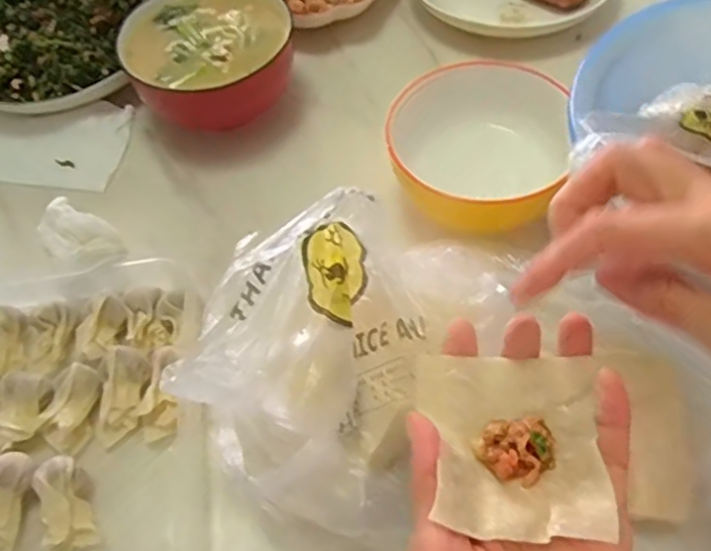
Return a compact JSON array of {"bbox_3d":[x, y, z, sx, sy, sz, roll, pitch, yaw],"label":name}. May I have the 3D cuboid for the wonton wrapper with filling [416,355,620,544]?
[{"bbox_3d":[0.063,0.068,0.275,0.073,0.020,0.074,3,56,5],"label":"wonton wrapper with filling"}]

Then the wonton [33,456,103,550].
[{"bbox_3d":[-0.152,0.121,0.354,0.023,0.024,0.044,-18,57,-9],"label":"wonton"}]

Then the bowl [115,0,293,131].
[{"bbox_3d":[-0.110,-0.163,0.518,0.122,0.068,0.119,-2,56,2],"label":"bowl"}]

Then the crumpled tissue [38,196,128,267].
[{"bbox_3d":[-0.188,-0.025,0.460,0.040,0.026,0.062,-40,63,-21],"label":"crumpled tissue"}]

